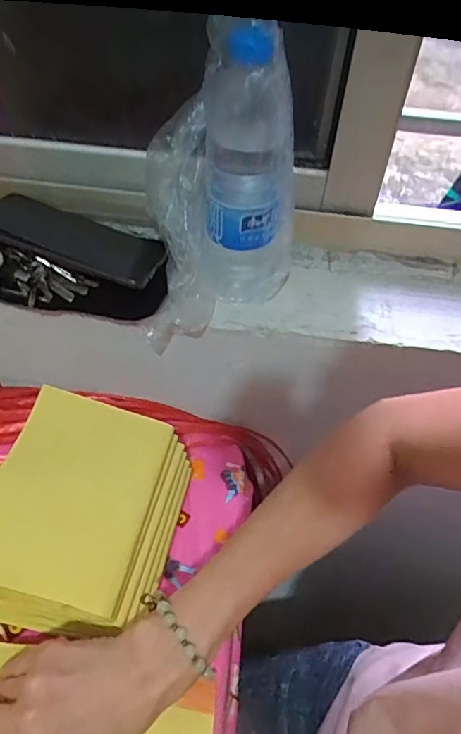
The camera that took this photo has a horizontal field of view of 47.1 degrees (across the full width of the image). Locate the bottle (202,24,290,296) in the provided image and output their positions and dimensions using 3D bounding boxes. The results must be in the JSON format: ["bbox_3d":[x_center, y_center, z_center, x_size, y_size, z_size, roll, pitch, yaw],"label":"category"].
[{"bbox_3d":[0.019,-0.160,0.452,0.078,0.216,0.063,9,47,4],"label":"bottle"}]

